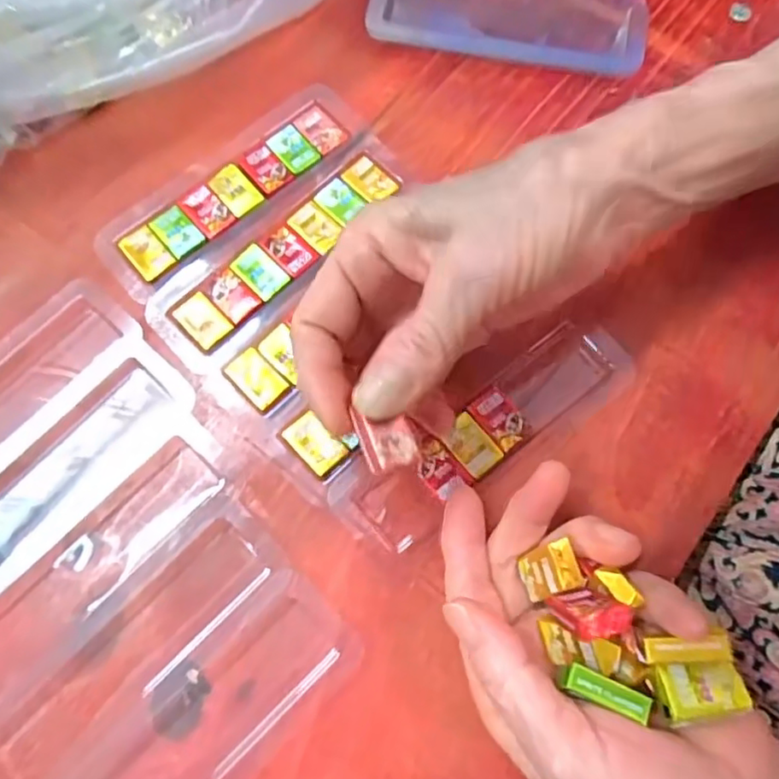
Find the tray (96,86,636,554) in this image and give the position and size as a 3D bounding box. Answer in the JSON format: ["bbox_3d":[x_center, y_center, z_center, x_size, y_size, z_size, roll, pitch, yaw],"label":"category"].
[{"bbox_3d":[-0.019,-0.038,0.277,0.137,0.008,0.212,-43,78,-10],"label":"tray"}]

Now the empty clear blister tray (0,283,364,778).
[{"bbox_3d":[-0.122,0.071,0.248,0.140,0.008,0.207,-40,77,-10],"label":"empty clear blister tray"}]

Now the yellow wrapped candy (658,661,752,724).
[{"bbox_3d":[0.095,0.090,0.186,0.025,0.006,0.014,-10,74,-2],"label":"yellow wrapped candy"}]

